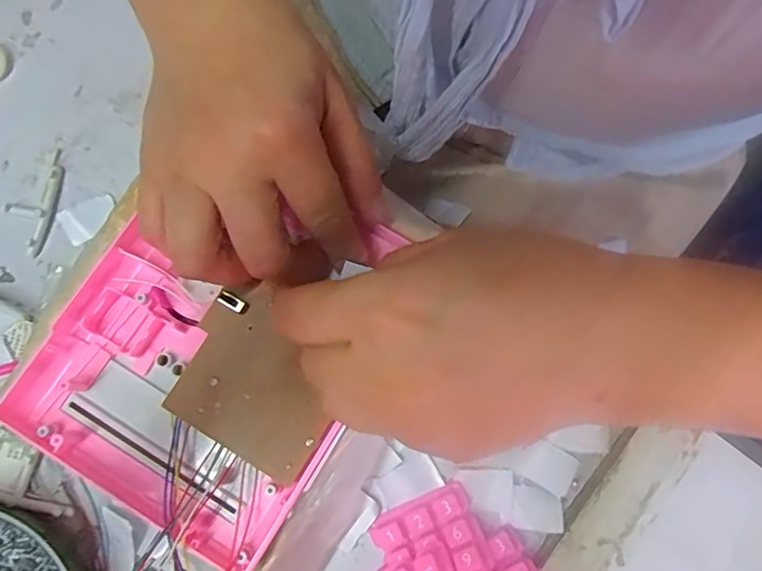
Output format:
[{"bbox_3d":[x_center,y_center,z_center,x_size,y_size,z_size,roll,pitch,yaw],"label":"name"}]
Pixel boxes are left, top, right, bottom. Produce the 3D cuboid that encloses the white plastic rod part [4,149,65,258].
[{"bbox_3d":[-0.188,-0.047,0.306,0.026,0.005,0.059,16,79,3],"label":"white plastic rod part"}]

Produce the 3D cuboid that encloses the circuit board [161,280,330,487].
[{"bbox_3d":[-0.054,0.042,0.251,0.071,0.010,0.064,31,81,6],"label":"circuit board"}]

